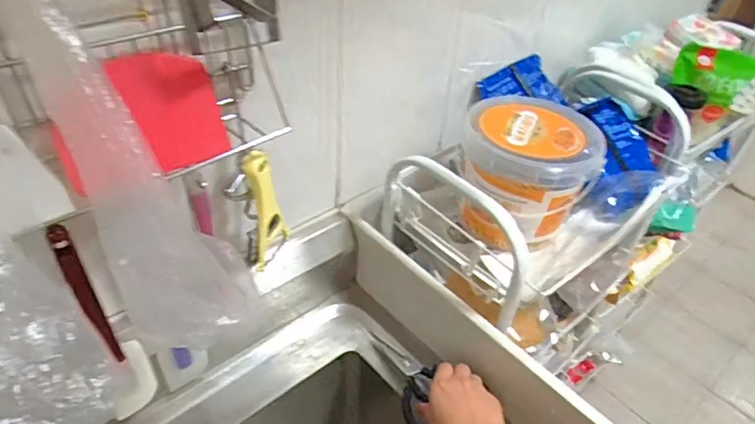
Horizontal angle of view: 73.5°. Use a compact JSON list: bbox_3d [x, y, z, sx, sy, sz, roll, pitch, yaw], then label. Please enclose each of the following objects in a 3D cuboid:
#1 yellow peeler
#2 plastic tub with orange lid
[{"bbox_3d":[-0.122,-0.001,0.528,0.016,0.124,0.057,18,47,25],"label":"yellow peeler"},{"bbox_3d":[0.200,-0.047,0.677,0.154,0.149,0.152,2,40,-2],"label":"plastic tub with orange lid"}]

